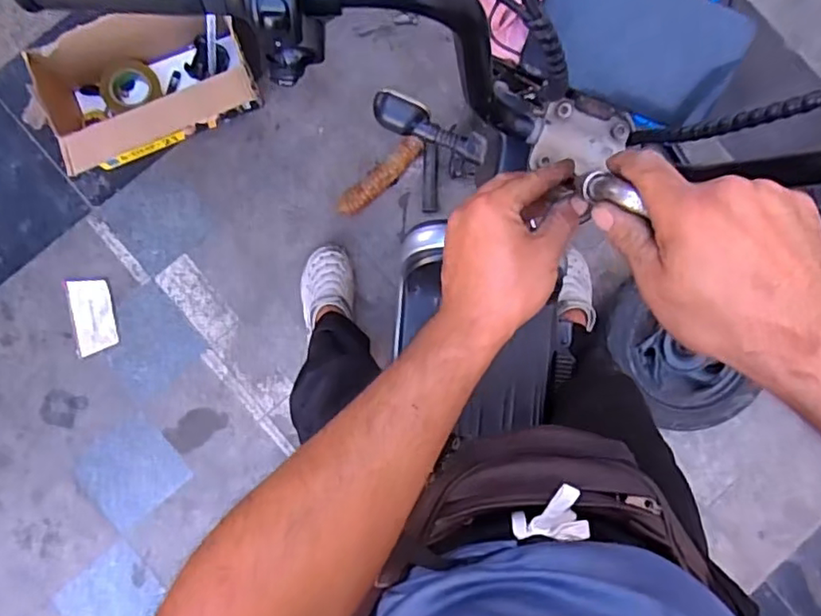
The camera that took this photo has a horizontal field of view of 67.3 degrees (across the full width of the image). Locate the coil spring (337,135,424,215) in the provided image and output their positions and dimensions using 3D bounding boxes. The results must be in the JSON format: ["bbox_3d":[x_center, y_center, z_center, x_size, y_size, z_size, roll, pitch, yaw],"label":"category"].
[{"bbox_3d":[-0.074,-0.293,1.397,0.227,0.055,0.056,-42,88,-6],"label":"coil spring"}]

